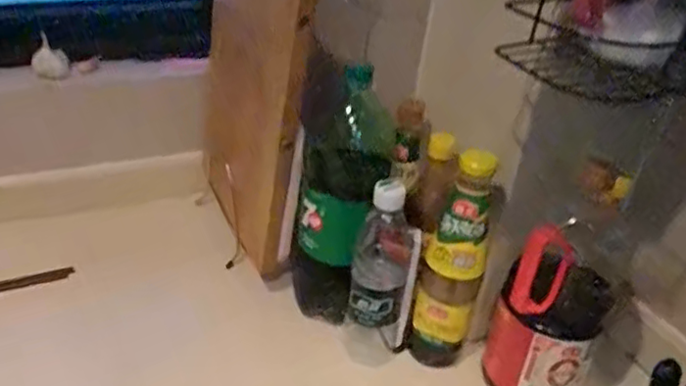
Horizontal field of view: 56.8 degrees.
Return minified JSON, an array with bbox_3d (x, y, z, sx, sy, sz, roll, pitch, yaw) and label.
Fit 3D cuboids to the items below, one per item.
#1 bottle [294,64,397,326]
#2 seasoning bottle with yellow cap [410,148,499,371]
[{"bbox_3d":[0.000,0.003,0.729,0.091,0.318,0.117,11,32,6],"label":"bottle"},{"bbox_3d":[0.122,0.074,0.693,0.060,0.276,0.062,14,33,12],"label":"seasoning bottle with yellow cap"}]

